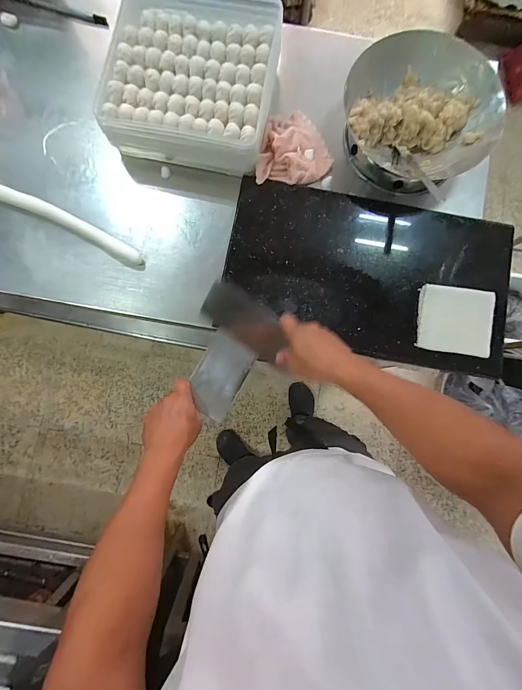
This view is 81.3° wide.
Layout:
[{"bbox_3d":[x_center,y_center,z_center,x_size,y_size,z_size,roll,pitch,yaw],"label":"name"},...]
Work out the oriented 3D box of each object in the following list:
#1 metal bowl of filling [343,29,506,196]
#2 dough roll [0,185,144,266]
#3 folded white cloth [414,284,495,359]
[{"bbox_3d":[0.308,-0.442,0.599,0.268,0.092,0.263,0,84,-1],"label":"metal bowl of filling"},{"bbox_3d":[-0.507,-0.284,0.588,0.586,0.037,0.051,21,84,1],"label":"dough roll"},{"bbox_3d":[0.365,-0.046,0.564,0.135,0.026,0.118,8,84,0],"label":"folded white cloth"}]

